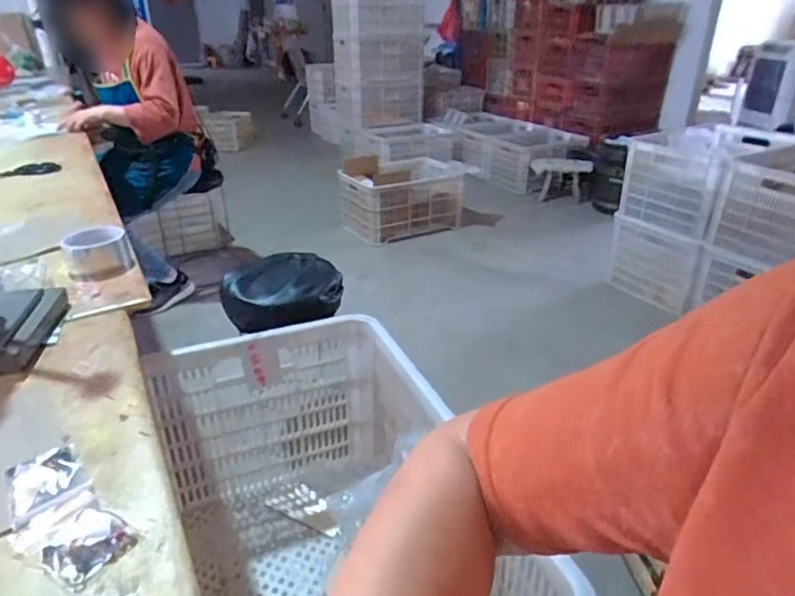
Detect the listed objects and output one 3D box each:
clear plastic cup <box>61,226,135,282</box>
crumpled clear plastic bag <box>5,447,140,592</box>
[{"bbox_3d":[-0.476,-0.078,0.880,0.088,0.053,0.091,0,27,0],"label":"clear plastic cup"},{"bbox_3d":[-0.272,0.173,0.444,0.146,0.020,0.065,22,35,37],"label":"crumpled clear plastic bag"}]

